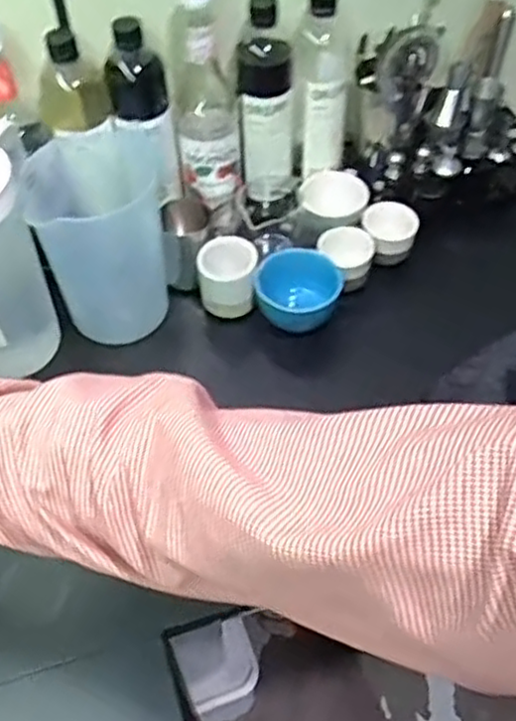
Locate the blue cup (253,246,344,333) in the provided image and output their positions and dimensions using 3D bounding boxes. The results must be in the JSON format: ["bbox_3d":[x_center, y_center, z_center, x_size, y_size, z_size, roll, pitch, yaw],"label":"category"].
[{"bbox_3d":[0.044,-0.078,0.797,0.091,0.052,0.079,12,53,11],"label":"blue cup"}]

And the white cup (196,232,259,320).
[{"bbox_3d":[-0.034,-0.090,0.805,0.068,0.077,0.057,2,52,3],"label":"white cup"}]

